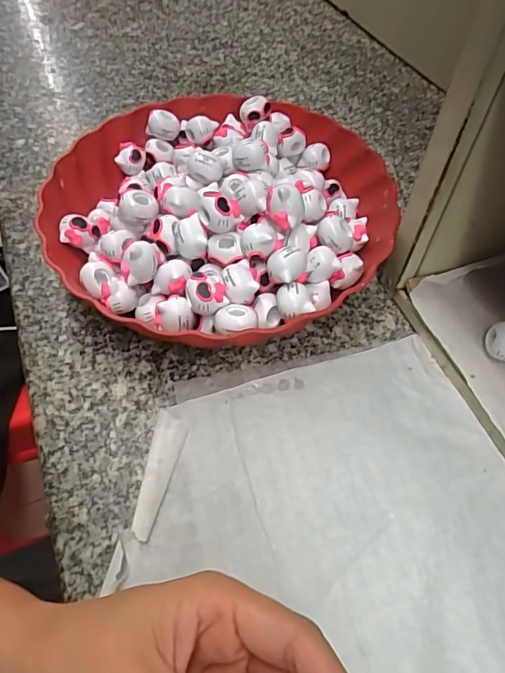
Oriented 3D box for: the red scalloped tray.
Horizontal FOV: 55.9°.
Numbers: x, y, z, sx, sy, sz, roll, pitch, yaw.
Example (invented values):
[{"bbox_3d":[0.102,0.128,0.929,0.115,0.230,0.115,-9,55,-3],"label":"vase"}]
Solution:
[{"bbox_3d":[-0.023,-0.095,0.342,0.234,0.072,0.237,31,60,19],"label":"red scalloped tray"}]

